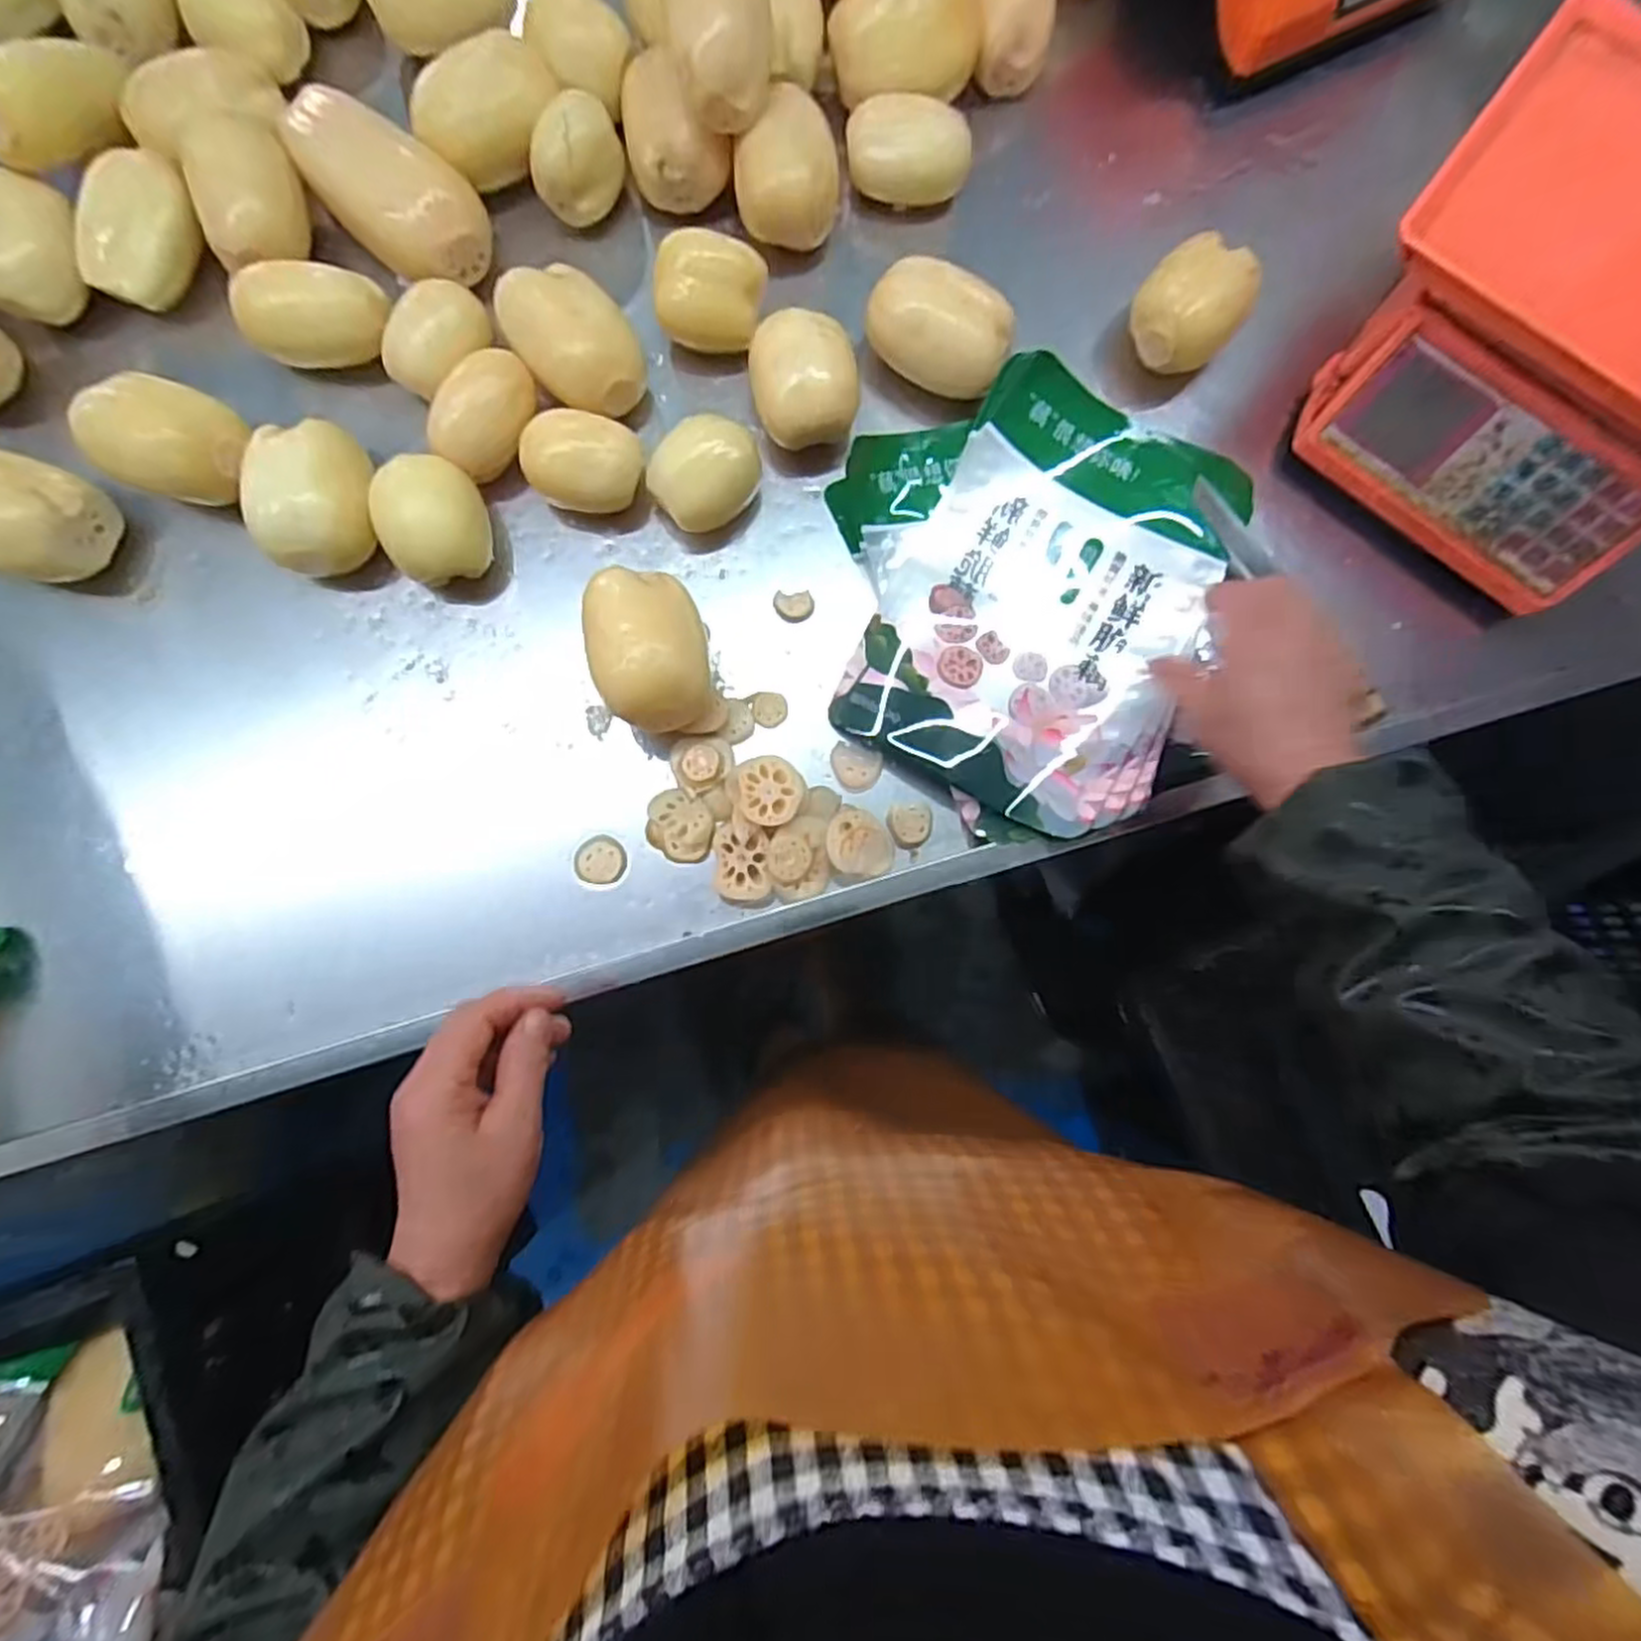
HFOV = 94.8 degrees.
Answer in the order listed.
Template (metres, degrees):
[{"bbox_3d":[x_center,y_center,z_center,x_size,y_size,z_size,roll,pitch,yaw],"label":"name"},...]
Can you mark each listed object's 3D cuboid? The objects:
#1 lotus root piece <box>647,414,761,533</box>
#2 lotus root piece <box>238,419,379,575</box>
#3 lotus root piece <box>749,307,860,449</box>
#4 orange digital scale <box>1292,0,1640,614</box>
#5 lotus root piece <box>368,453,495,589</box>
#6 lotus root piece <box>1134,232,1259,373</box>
[{"bbox_3d":[-0.081,-0.239,0.530,0.073,0.058,0.065,-42,85,-7],"label":"lotus root piece"},{"bbox_3d":[-0.342,-0.217,0.518,0.084,0.062,0.100,-27,83,-5],"label":"lotus root piece"},{"bbox_3d":[-0.010,-0.304,0.534,0.074,0.066,0.078,0,82,-1],"label":"lotus root piece"},{"bbox_3d":[0.508,-0.321,0.506,0.284,0.142,0.286,39,83,4],"label":"orange digital scale"},{"bbox_3d":[-0.260,-0.201,0.515,0.070,0.061,0.072,0,82,-1],"label":"lotus root piece"},{"bbox_3d":[0.262,-0.365,0.547,0.076,0.072,0.078,0,82,-1],"label":"lotus root piece"}]

